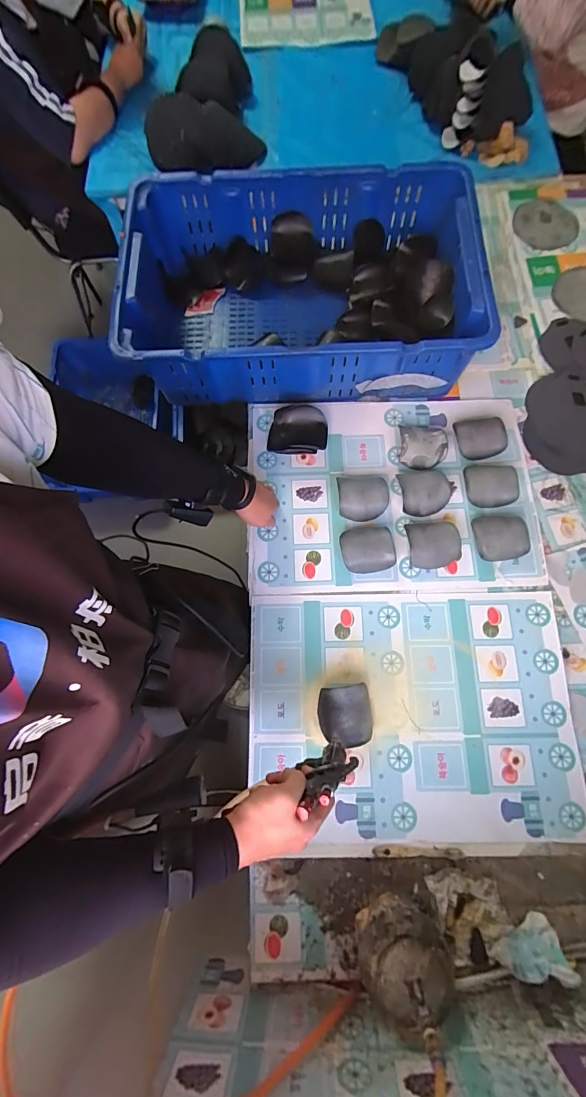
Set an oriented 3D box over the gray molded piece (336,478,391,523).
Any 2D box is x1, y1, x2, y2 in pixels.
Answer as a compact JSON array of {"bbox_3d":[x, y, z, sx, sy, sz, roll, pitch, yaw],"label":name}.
[{"bbox_3d":[0.130,-0.093,0.744,0.090,0.033,0.081,2,74,1],"label":"gray molded piece"}]

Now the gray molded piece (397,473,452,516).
[{"bbox_3d":[0.245,-0.106,0.745,0.091,0.034,0.086,-7,74,-2],"label":"gray molded piece"}]

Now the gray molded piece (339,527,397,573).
[{"bbox_3d":[0.134,0.003,0.719,0.096,0.032,0.080,-11,75,-3],"label":"gray molded piece"}]

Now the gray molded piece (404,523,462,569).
[{"bbox_3d":[0.252,-0.009,0.717,0.093,0.042,0.084,-7,74,-2],"label":"gray molded piece"}]

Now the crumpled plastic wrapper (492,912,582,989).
[{"bbox_3d":[0.324,0.547,0.543,0.092,0.068,0.055,-1,74,0],"label":"crumpled plastic wrapper"}]

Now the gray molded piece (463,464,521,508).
[{"bbox_3d":[0.368,-0.116,0.748,0.101,0.032,0.078,6,74,2],"label":"gray molded piece"}]

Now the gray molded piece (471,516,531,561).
[{"bbox_3d":[0.371,-0.022,0.718,0.096,0.039,0.085,-8,74,-2],"label":"gray molded piece"}]

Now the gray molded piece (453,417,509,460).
[{"bbox_3d":[0.360,-0.215,0.773,0.092,0.051,0.077,-10,74,-3],"label":"gray molded piece"}]

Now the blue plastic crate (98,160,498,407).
[{"bbox_3d":[0.009,-0.515,0.788,0.649,0.173,0.459,0,74,0],"label":"blue plastic crate"}]

